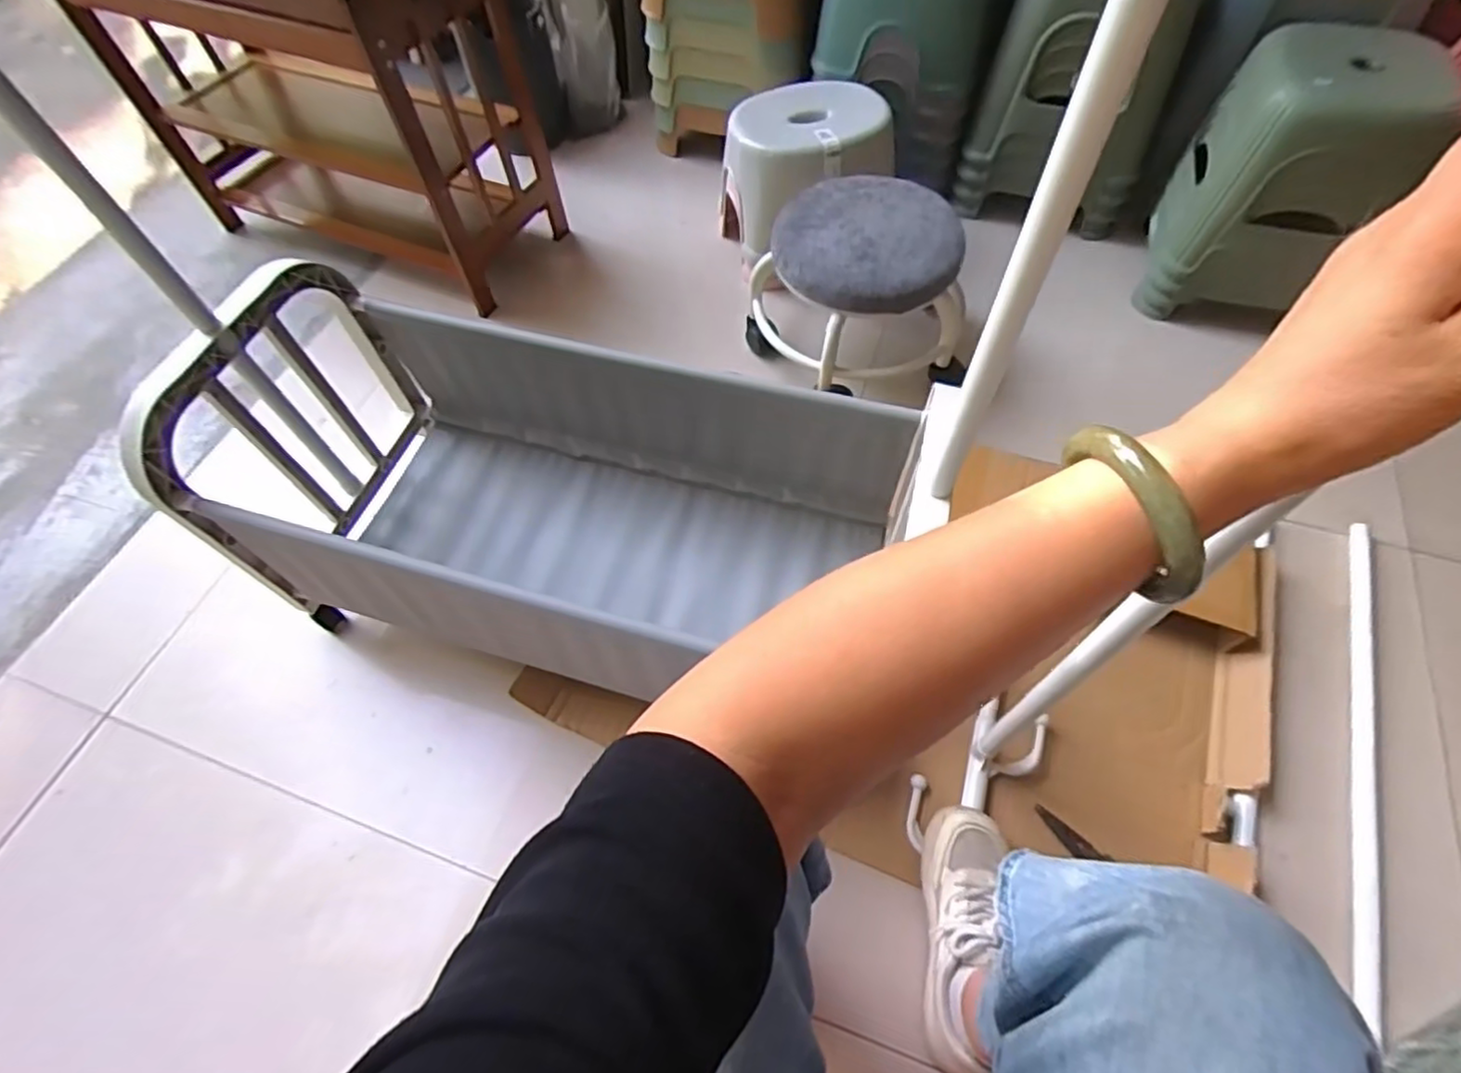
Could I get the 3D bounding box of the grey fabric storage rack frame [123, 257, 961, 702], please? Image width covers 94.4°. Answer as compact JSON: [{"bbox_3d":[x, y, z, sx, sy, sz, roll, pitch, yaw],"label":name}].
[{"bbox_3d":[-0.183,-0.059,0.769,0.725,0.317,0.387,15,61,10],"label":"grey fabric storage rack frame"}]

